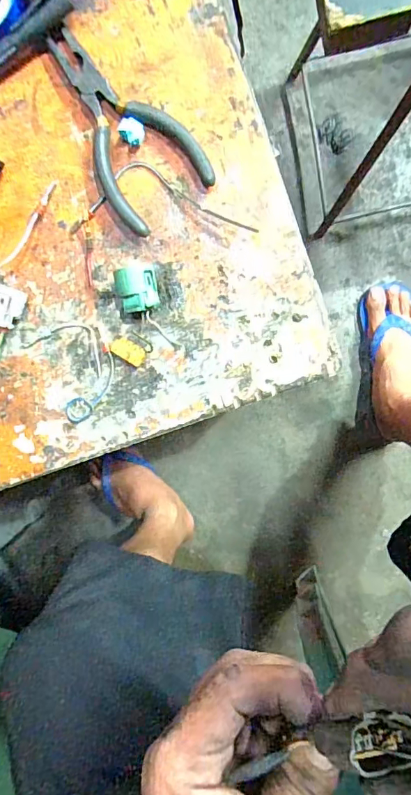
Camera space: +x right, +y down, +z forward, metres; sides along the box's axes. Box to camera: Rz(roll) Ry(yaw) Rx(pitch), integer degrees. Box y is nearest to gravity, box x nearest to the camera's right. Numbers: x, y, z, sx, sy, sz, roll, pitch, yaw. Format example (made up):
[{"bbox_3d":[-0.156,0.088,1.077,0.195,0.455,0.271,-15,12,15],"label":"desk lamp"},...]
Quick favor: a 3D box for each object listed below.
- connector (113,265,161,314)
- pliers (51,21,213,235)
[{"bbox_3d":[-0.044,-0.070,0.303,0.026,0.023,0.029,-5,96,6],"label":"connector"},{"bbox_3d":[-0.058,-0.174,0.296,0.065,0.013,0.132,-38,92,8],"label":"pliers"}]

